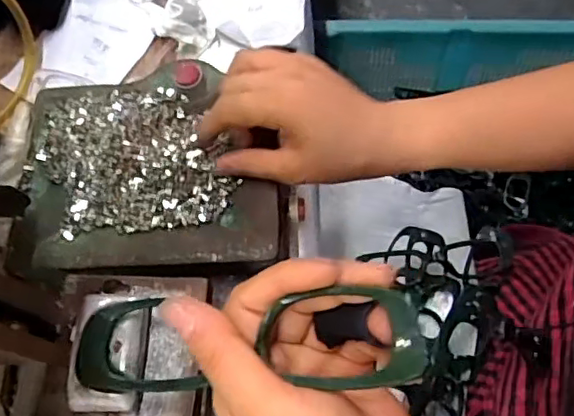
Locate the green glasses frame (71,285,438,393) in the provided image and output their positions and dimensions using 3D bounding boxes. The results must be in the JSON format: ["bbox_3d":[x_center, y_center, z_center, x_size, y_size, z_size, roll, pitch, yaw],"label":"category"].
[{"bbox_3d":[-0.021,0.055,0.245,0.154,0.010,0.039,-7,70,22],"label":"green glasses frame"}]

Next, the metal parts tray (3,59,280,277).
[{"bbox_3d":[-0.107,-0.034,0.454,0.194,0.032,0.165,-3,68,5],"label":"metal parts tray"}]

